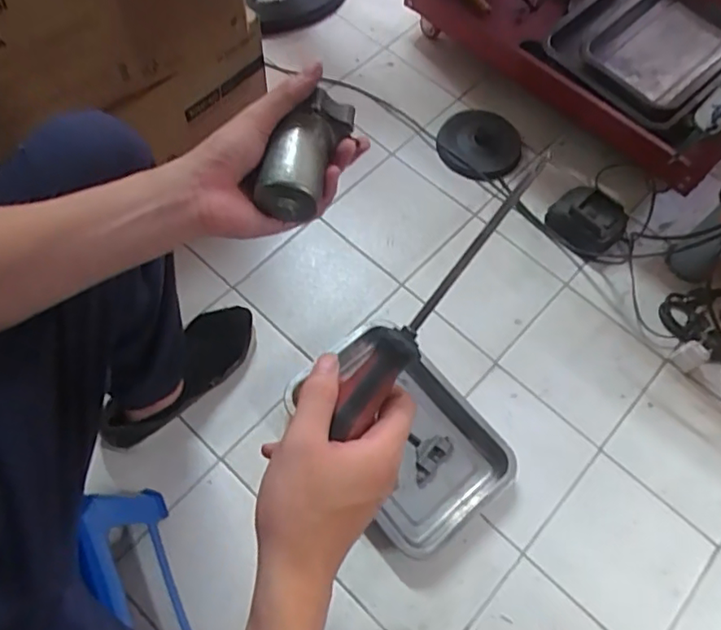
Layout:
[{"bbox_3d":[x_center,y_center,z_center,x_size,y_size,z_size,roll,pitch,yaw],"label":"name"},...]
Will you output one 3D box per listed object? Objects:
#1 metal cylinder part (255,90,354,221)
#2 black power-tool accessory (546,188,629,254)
[{"bbox_3d":[-0.038,-0.116,0.423,0.045,0.043,0.093,26,79,9],"label":"metal cylinder part"},{"bbox_3d":[0.408,-0.172,1.033,0.090,0.064,0.124,-39,73,-18],"label":"black power-tool accessory"}]

